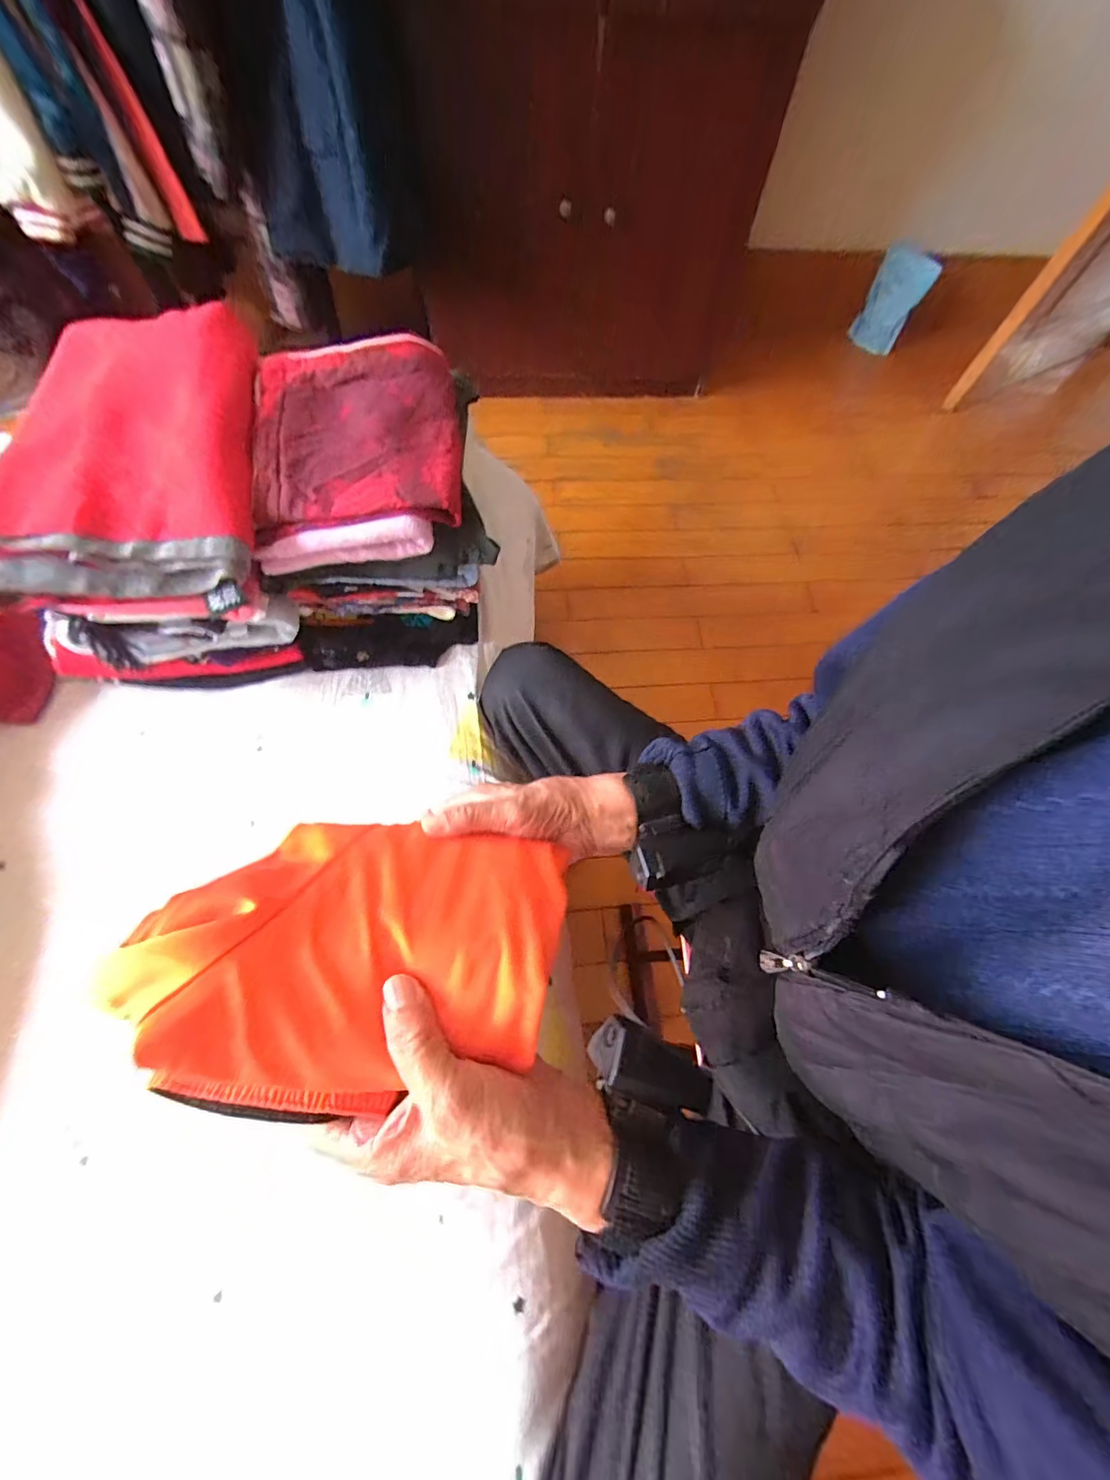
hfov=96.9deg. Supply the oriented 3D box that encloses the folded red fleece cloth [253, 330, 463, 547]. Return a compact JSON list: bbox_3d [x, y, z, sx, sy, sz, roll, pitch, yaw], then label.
[{"bbox_3d":[-0.193,-0.310,0.487,0.191,0.031,0.228,-6,68,-6],"label":"folded red fleece cloth"}]

